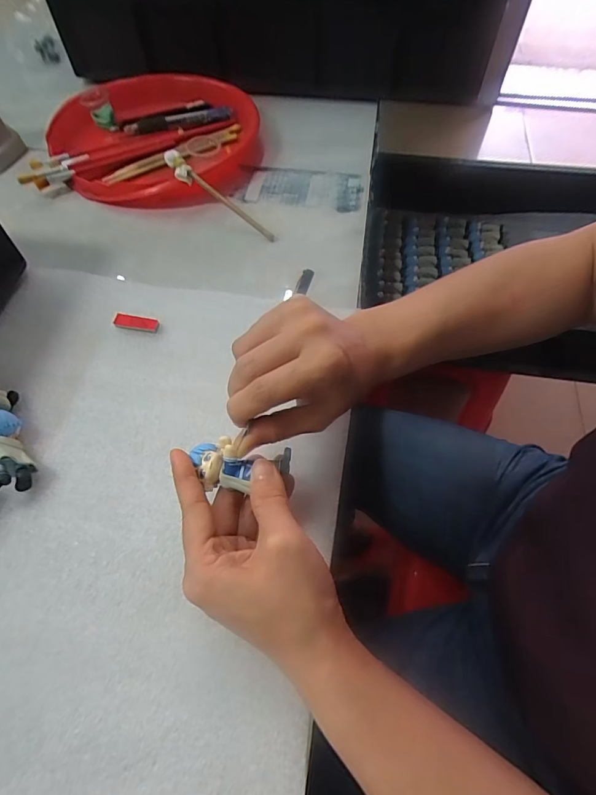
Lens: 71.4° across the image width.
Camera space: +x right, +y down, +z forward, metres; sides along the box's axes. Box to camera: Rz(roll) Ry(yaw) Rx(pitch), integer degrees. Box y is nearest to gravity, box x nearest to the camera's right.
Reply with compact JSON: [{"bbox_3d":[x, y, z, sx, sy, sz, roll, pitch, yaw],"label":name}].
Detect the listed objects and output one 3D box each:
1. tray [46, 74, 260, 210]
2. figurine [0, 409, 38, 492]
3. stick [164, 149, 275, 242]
[{"bbox_3d":[-0.167,-0.322,0.505,0.248,0.041,0.235,22,61,15],"label":"tray"},{"bbox_3d":[-0.203,0.039,0.285,0.037,0.027,0.058,-39,65,-21],"label":"figurine"},{"bbox_3d":[-0.081,-0.207,0.433,0.139,0.019,0.013,38,64,-1],"label":"stick"}]

